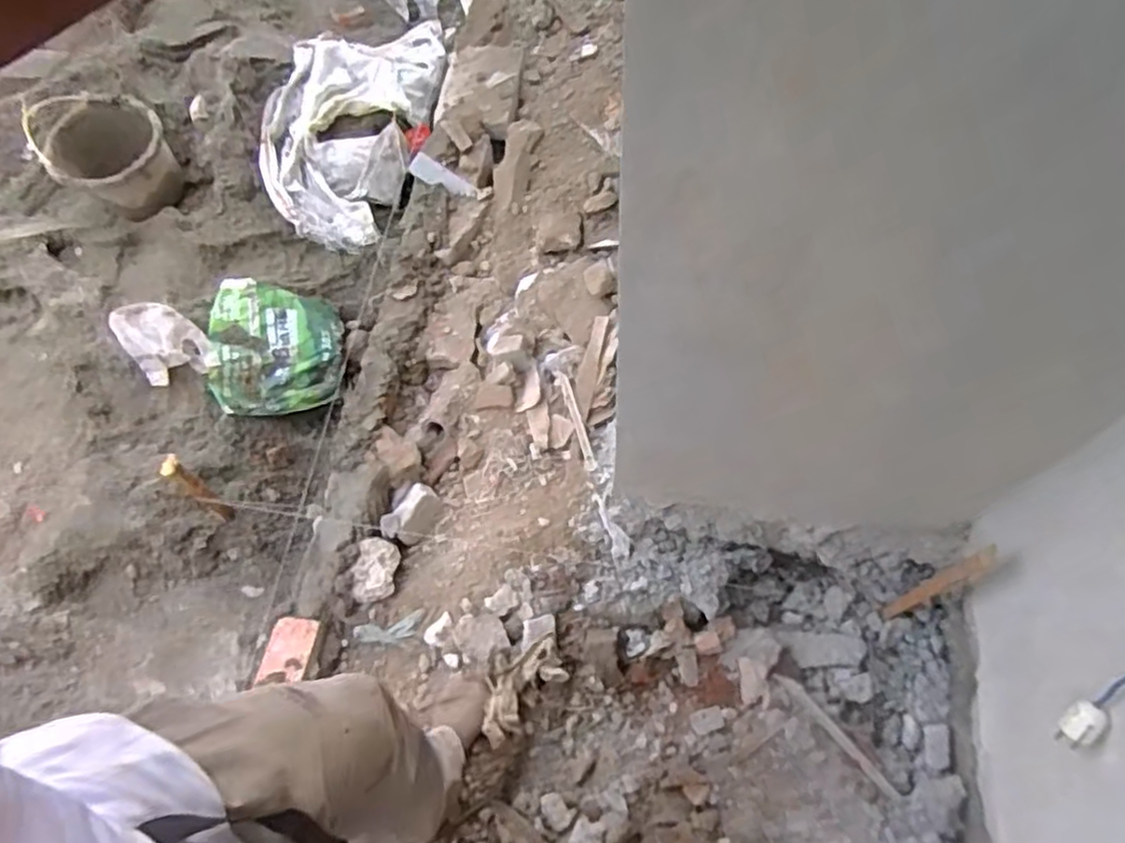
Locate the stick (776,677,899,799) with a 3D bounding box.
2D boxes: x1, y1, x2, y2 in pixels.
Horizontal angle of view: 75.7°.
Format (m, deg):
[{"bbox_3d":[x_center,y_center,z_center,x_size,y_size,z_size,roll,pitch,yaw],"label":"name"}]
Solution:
[{"bbox_3d":[0.462,0.524,1.217,0.026,0.018,0.251,-37,66,-15],"label":"stick"}]

